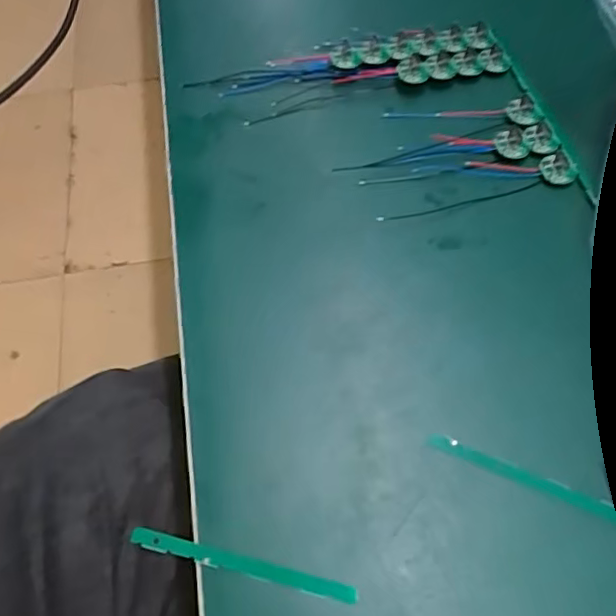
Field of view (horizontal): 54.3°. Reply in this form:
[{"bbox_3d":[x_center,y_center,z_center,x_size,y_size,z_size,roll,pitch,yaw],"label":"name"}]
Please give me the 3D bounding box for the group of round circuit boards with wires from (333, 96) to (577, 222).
[{"bbox_3d":[0.065,-0.071,0.269,0.090,0.007,0.061,-15,61,-5],"label":"group of round circuit boards with wires"}]

